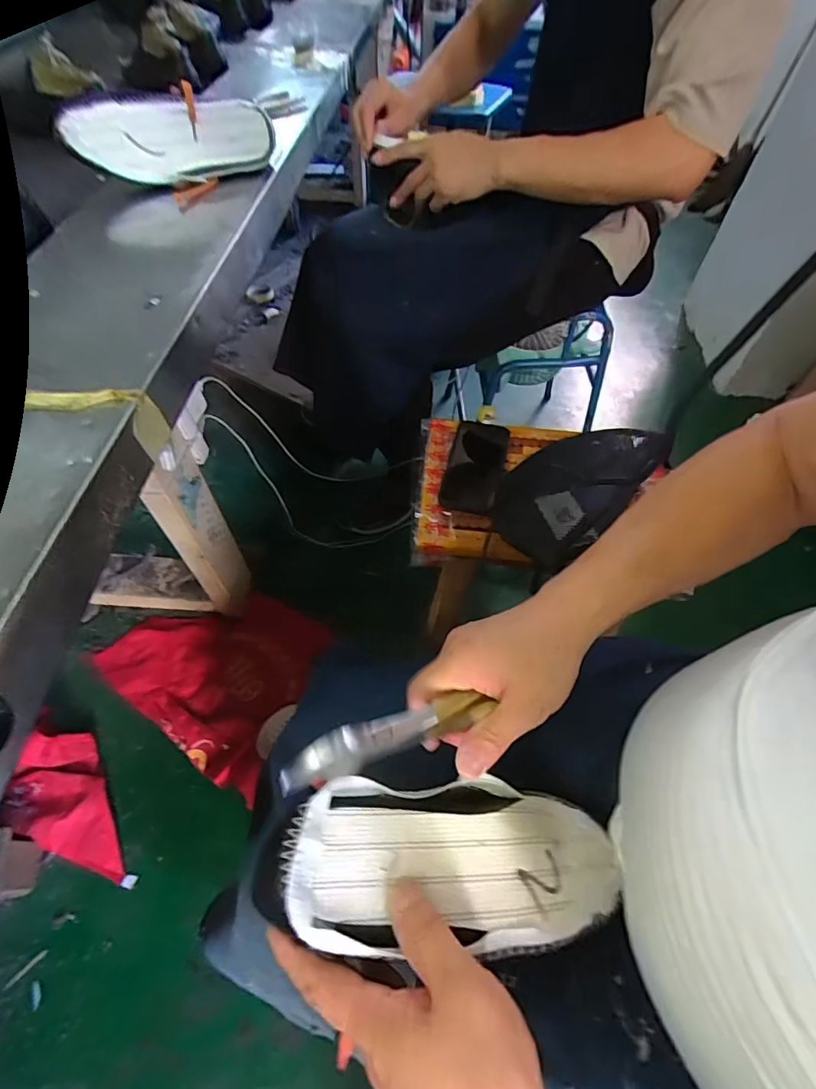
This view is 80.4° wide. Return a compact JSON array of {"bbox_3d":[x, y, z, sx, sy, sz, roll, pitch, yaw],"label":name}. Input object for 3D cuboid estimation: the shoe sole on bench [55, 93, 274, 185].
[{"bbox_3d":[-0.326,-0.558,0.666,0.274,0.079,0.035,-13,58,-10],"label":"shoe sole on bench"}]

